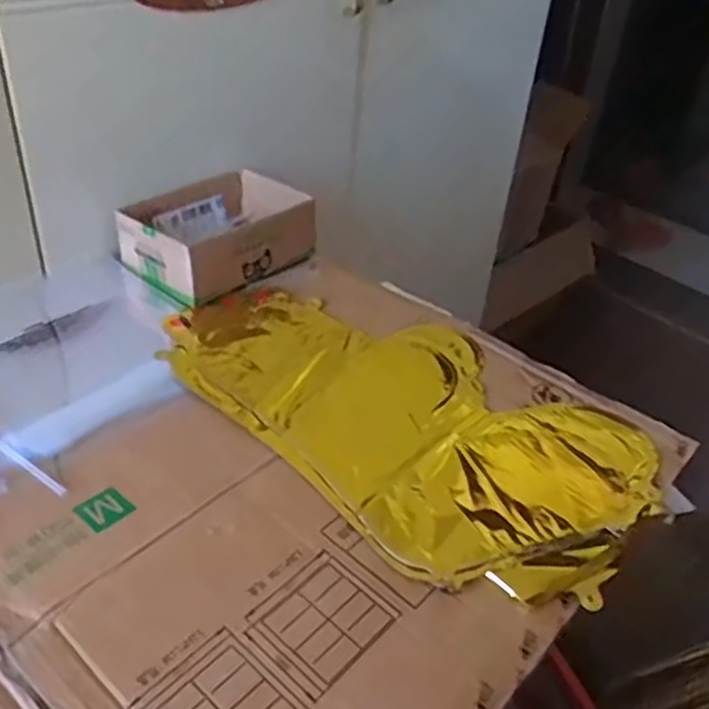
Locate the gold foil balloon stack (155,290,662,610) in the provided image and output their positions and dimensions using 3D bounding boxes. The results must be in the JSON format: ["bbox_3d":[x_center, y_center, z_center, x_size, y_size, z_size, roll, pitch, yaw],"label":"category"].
[{"bbox_3d":[0.036,0.040,0.655,0.435,0.018,0.253,31,43,28],"label":"gold foil balloon stack"}]

